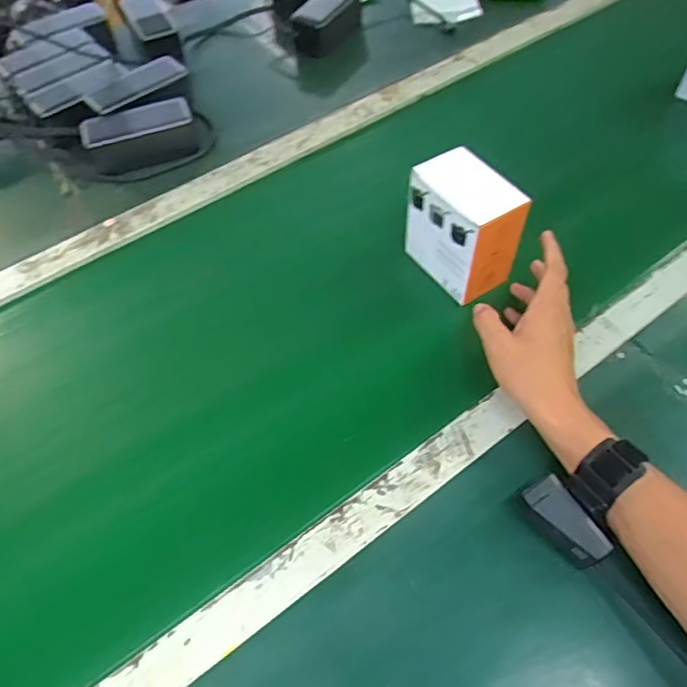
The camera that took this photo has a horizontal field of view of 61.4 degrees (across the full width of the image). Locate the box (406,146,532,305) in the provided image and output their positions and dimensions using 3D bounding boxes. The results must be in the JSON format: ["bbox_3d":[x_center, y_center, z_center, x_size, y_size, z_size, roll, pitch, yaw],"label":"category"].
[{"bbox_3d":[0.124,-0.122,0.602,0.068,0.116,0.109,-27,60,-17],"label":"box"}]

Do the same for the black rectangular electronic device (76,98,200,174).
[{"bbox_3d":[-0.254,-0.260,0.734,0.135,0.049,0.060,-22,58,-14],"label":"black rectangular electronic device"}]

